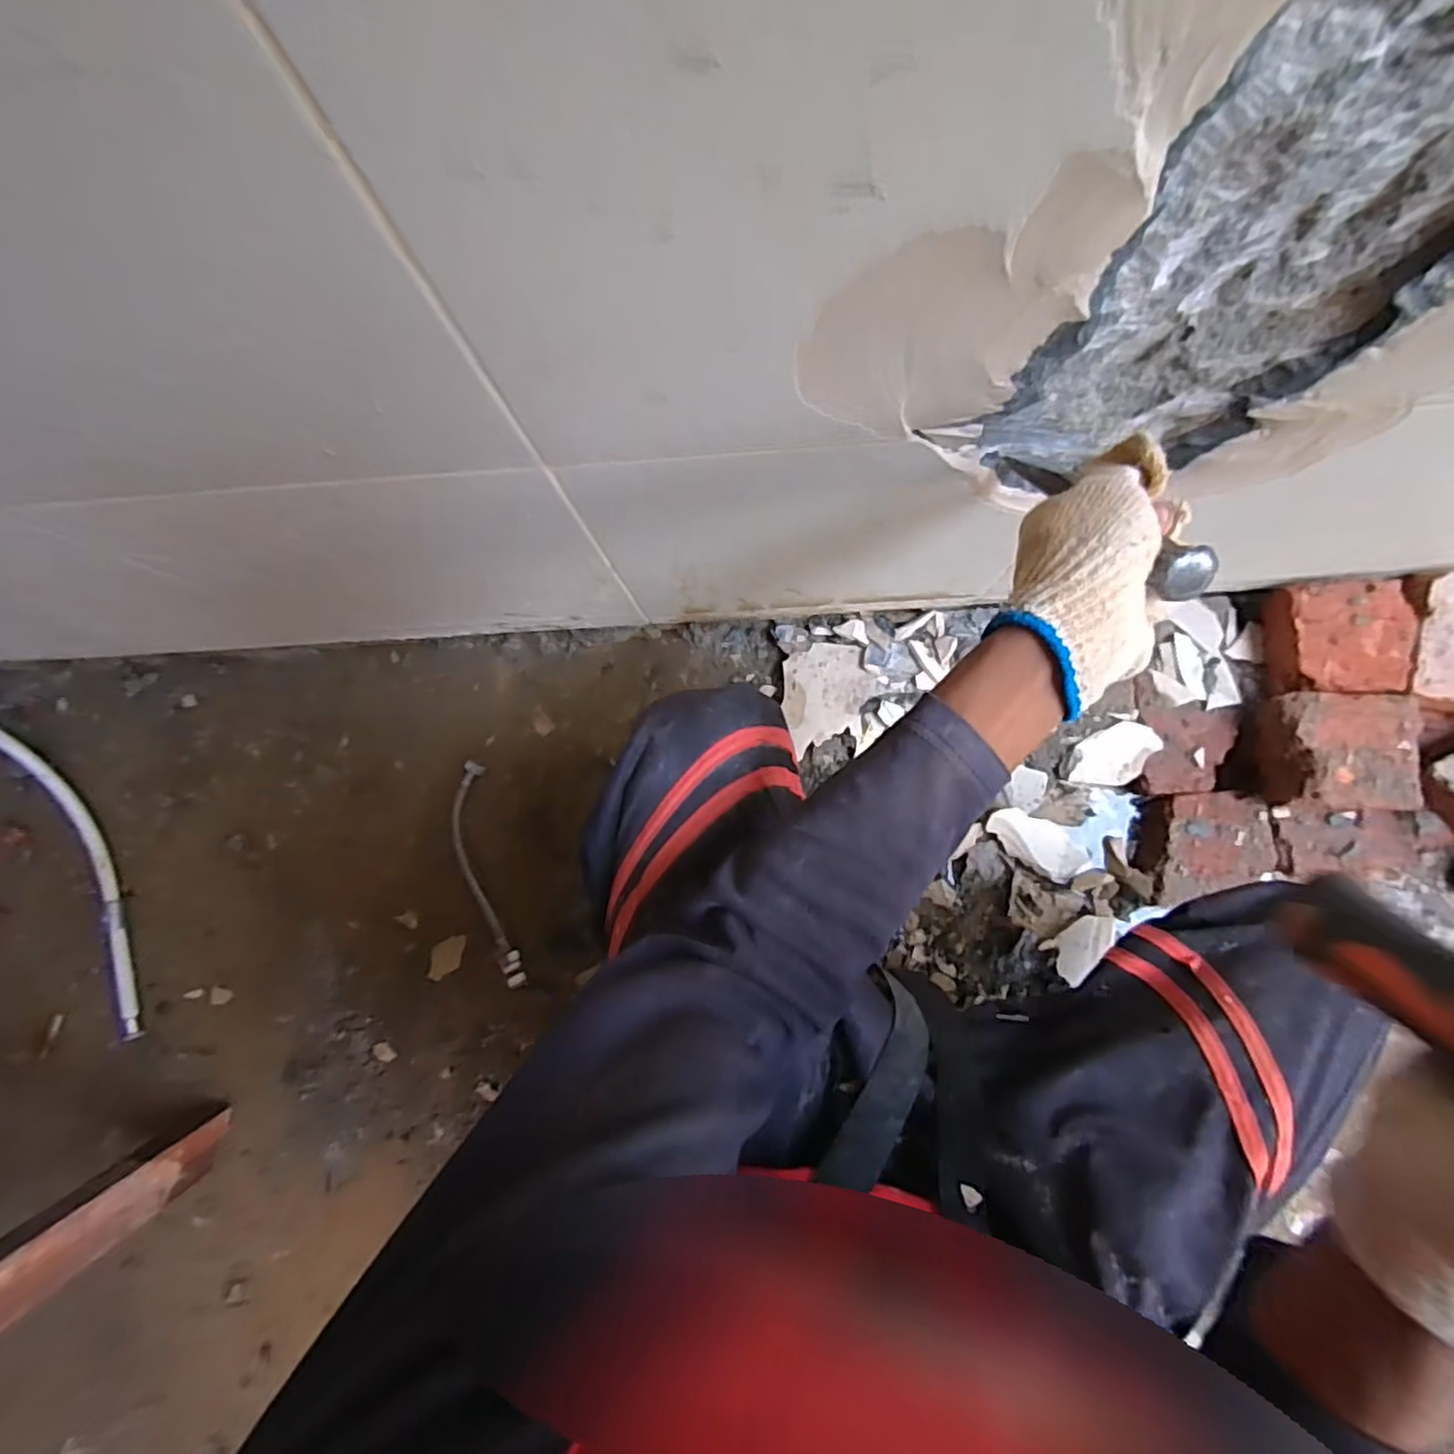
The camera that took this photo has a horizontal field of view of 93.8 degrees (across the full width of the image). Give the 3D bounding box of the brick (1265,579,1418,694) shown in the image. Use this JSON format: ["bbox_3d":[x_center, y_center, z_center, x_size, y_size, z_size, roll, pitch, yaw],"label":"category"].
[{"bbox_3d":[0.572,-0.081,0.641,0.097,0.060,0.105,-2,83,3],"label":"brick"}]

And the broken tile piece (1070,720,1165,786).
[{"bbox_3d":[0.389,0.028,0.680,0.079,0.005,0.067,11,100,-2],"label":"broken tile piece"}]

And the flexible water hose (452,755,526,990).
[{"bbox_3d":[-0.264,0.159,0.733,0.045,0.015,0.242,-15,83,2],"label":"flexible water hose"}]

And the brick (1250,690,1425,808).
[{"bbox_3d":[0.563,0.023,0.634,0.105,0.067,0.102,4,84,4],"label":"brick"}]

